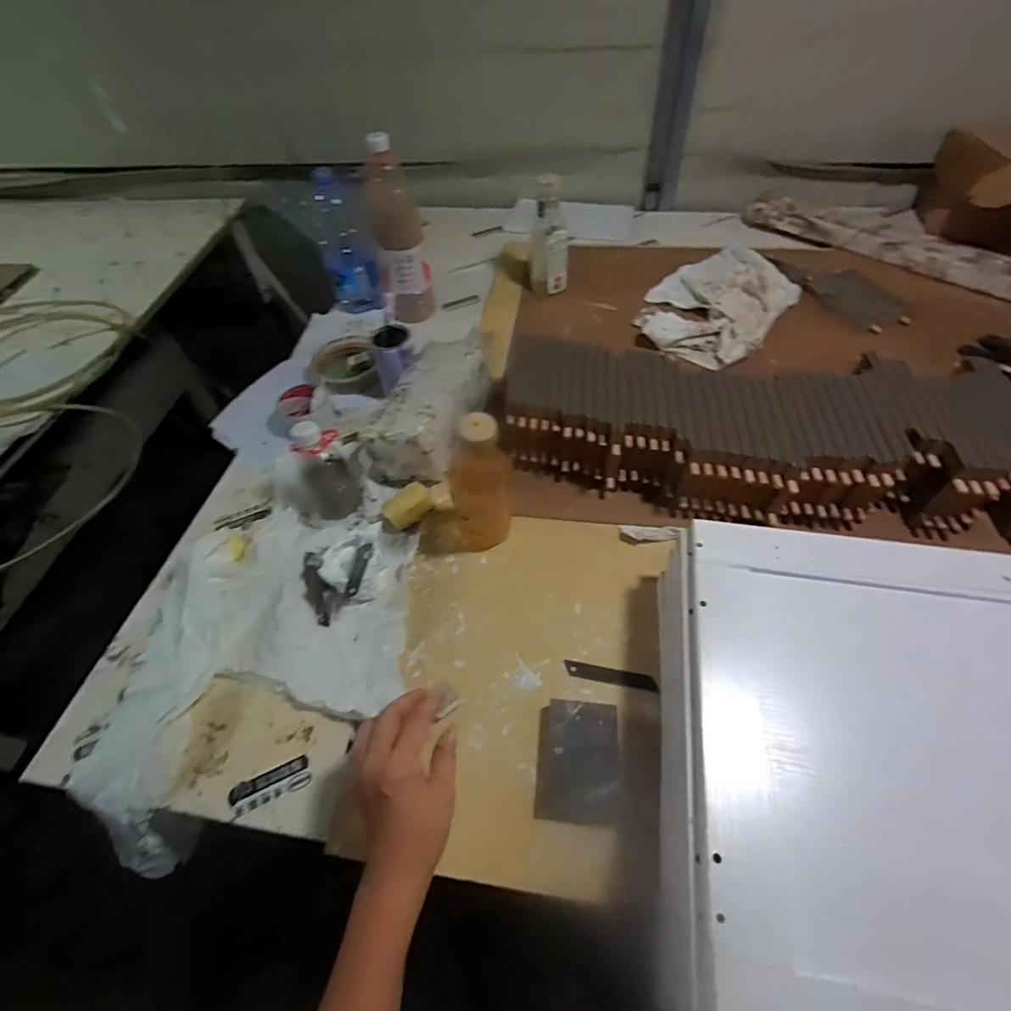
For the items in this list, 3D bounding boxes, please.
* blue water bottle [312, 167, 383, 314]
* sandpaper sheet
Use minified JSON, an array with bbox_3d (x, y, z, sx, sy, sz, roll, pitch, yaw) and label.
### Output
[{"bbox_3d":[-0.308,-0.485,0.981,0.097,0.233,0.074,35,62,26],"label":"blue water bottle"},{"bbox_3d":[0.072,0.248,0.499,0.080,0.008,0.104,0,70,11],"label":"sandpaper sheet"}]

